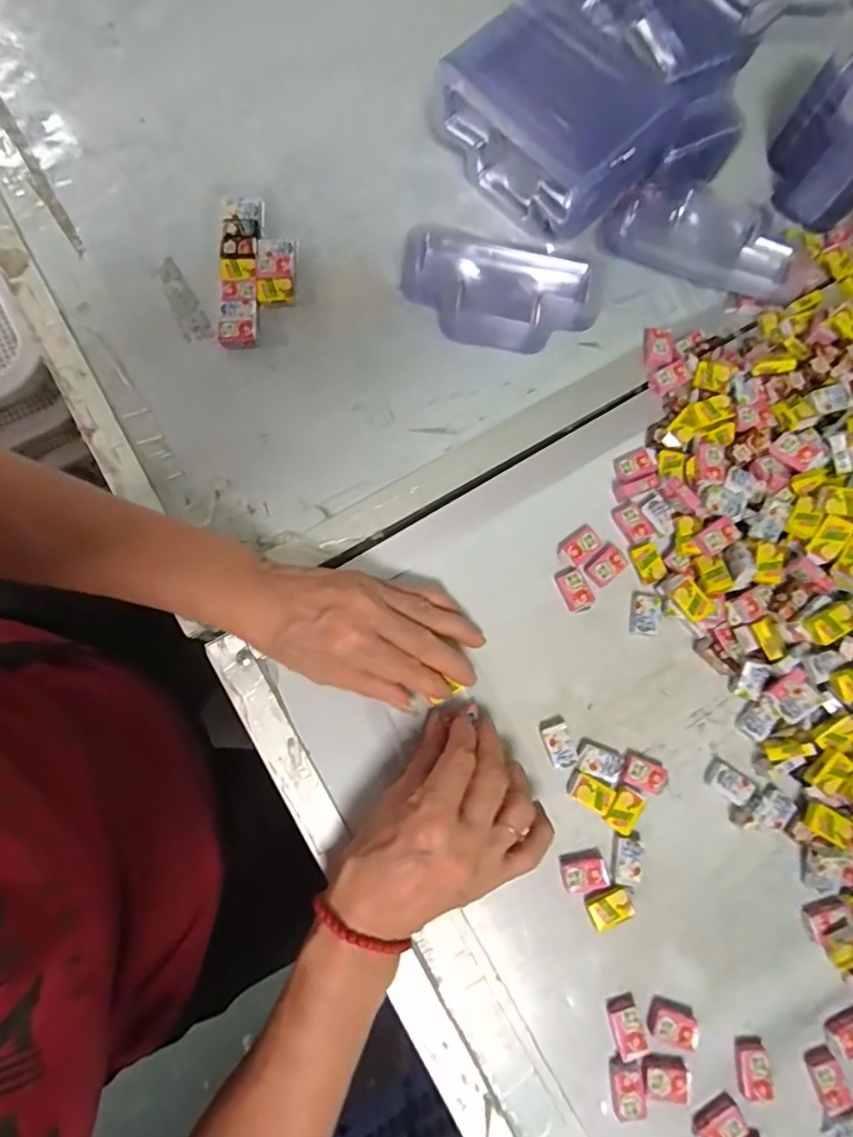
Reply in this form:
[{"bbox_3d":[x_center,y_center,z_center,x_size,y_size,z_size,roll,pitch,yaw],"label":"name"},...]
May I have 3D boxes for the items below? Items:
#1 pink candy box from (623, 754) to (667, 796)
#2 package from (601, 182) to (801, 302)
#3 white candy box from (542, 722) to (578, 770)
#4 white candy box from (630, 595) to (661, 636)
[{"bbox_3d":[0.136,0.128,0.352,0.027,0.008,0.019,26,80,4],"label":"pink candy box"},{"bbox_3d":[0.211,-0.244,0.415,0.150,0.024,0.070,21,80,3],"label":"package"},{"bbox_3d":[0.082,0.111,0.354,0.016,0.010,0.025,-18,80,-4],"label":"white candy box"},{"bbox_3d":[0.144,0.030,0.370,0.019,0.008,0.026,9,79,1],"label":"white candy box"}]

